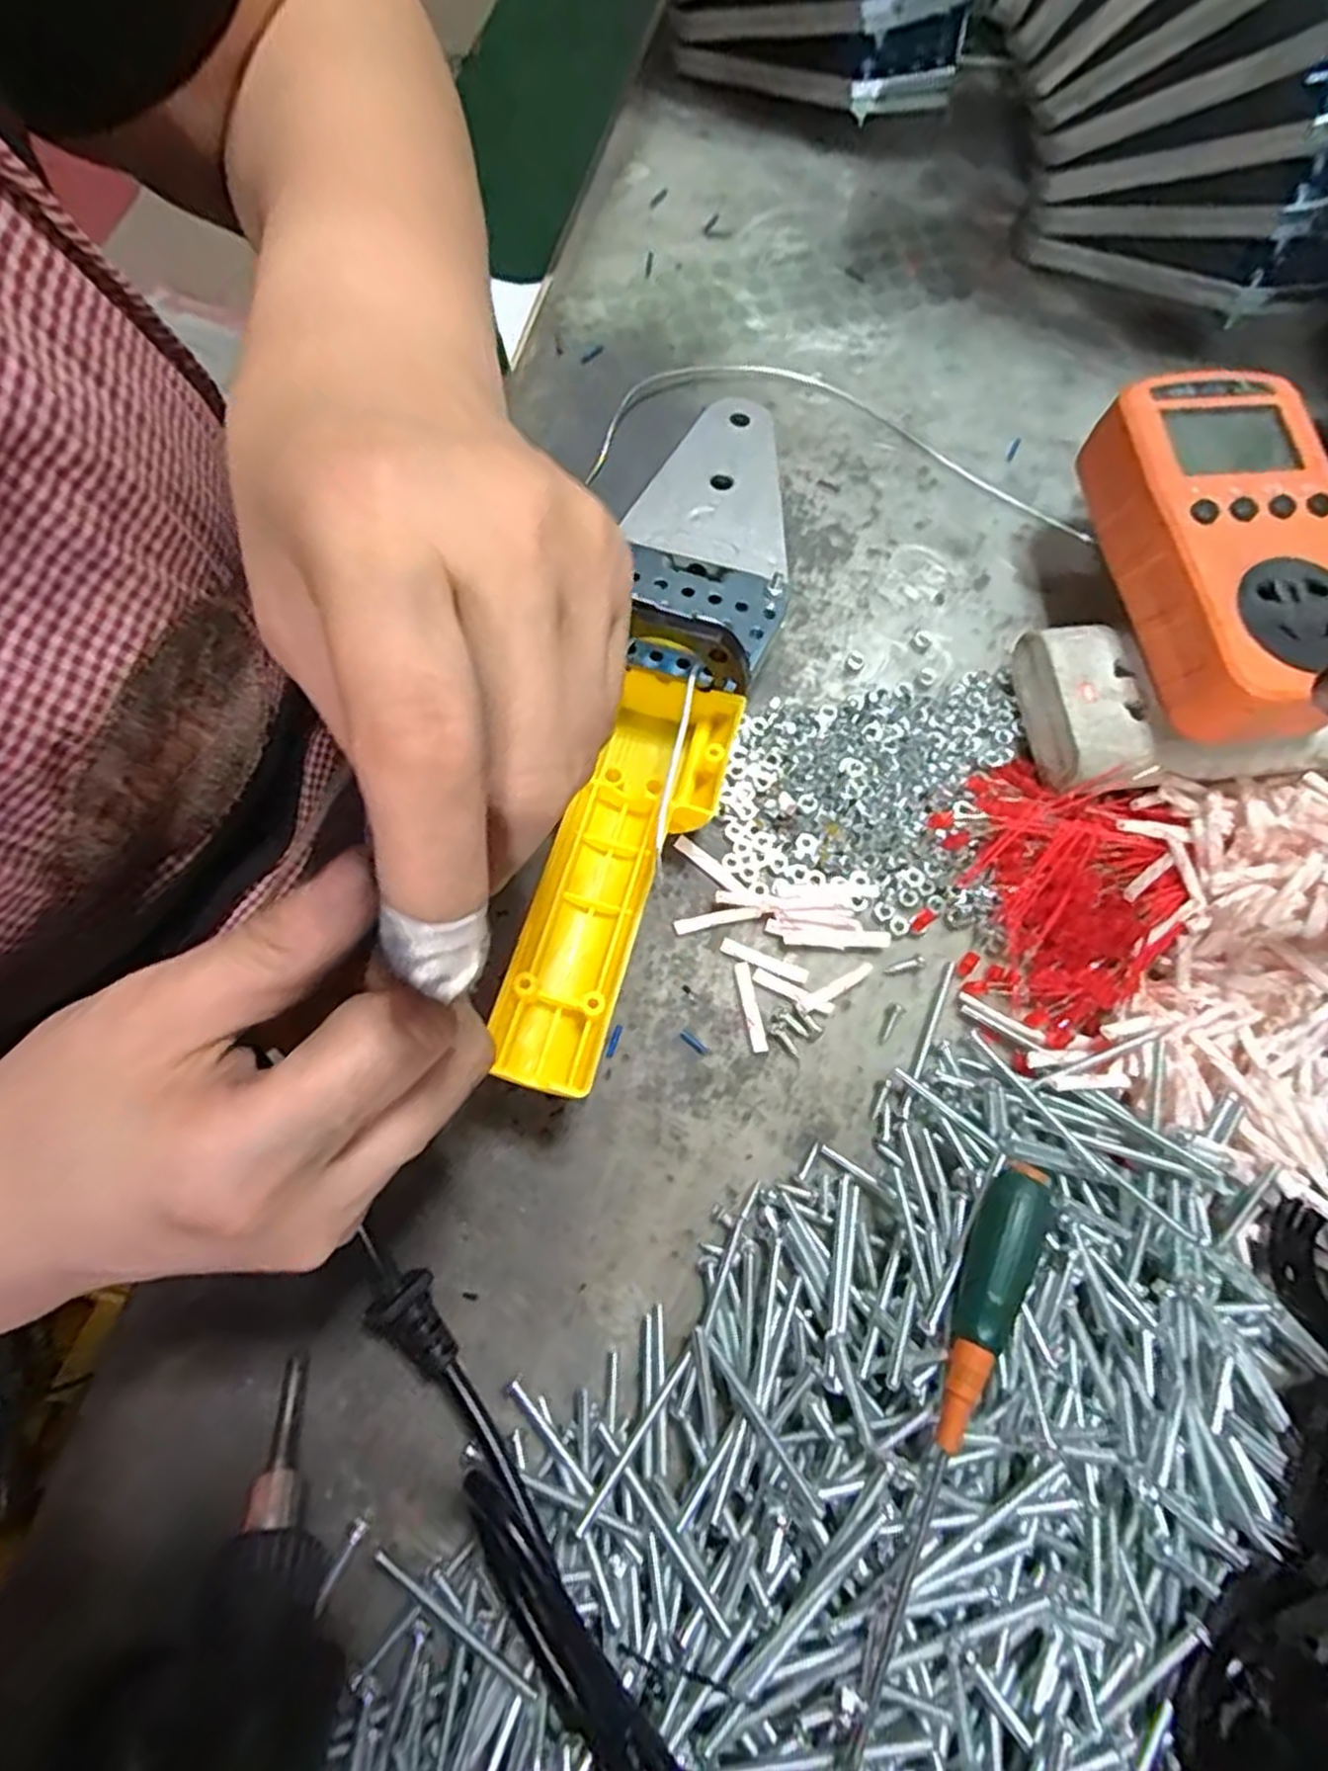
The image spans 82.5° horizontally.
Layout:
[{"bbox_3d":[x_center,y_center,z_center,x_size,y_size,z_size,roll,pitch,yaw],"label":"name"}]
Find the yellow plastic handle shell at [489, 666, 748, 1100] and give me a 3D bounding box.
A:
[{"bbox_3d":[-0.015,-0.009,0.248,0.045,0.024,0.154,19,64,5],"label":"yellow plastic handle shell"}]

